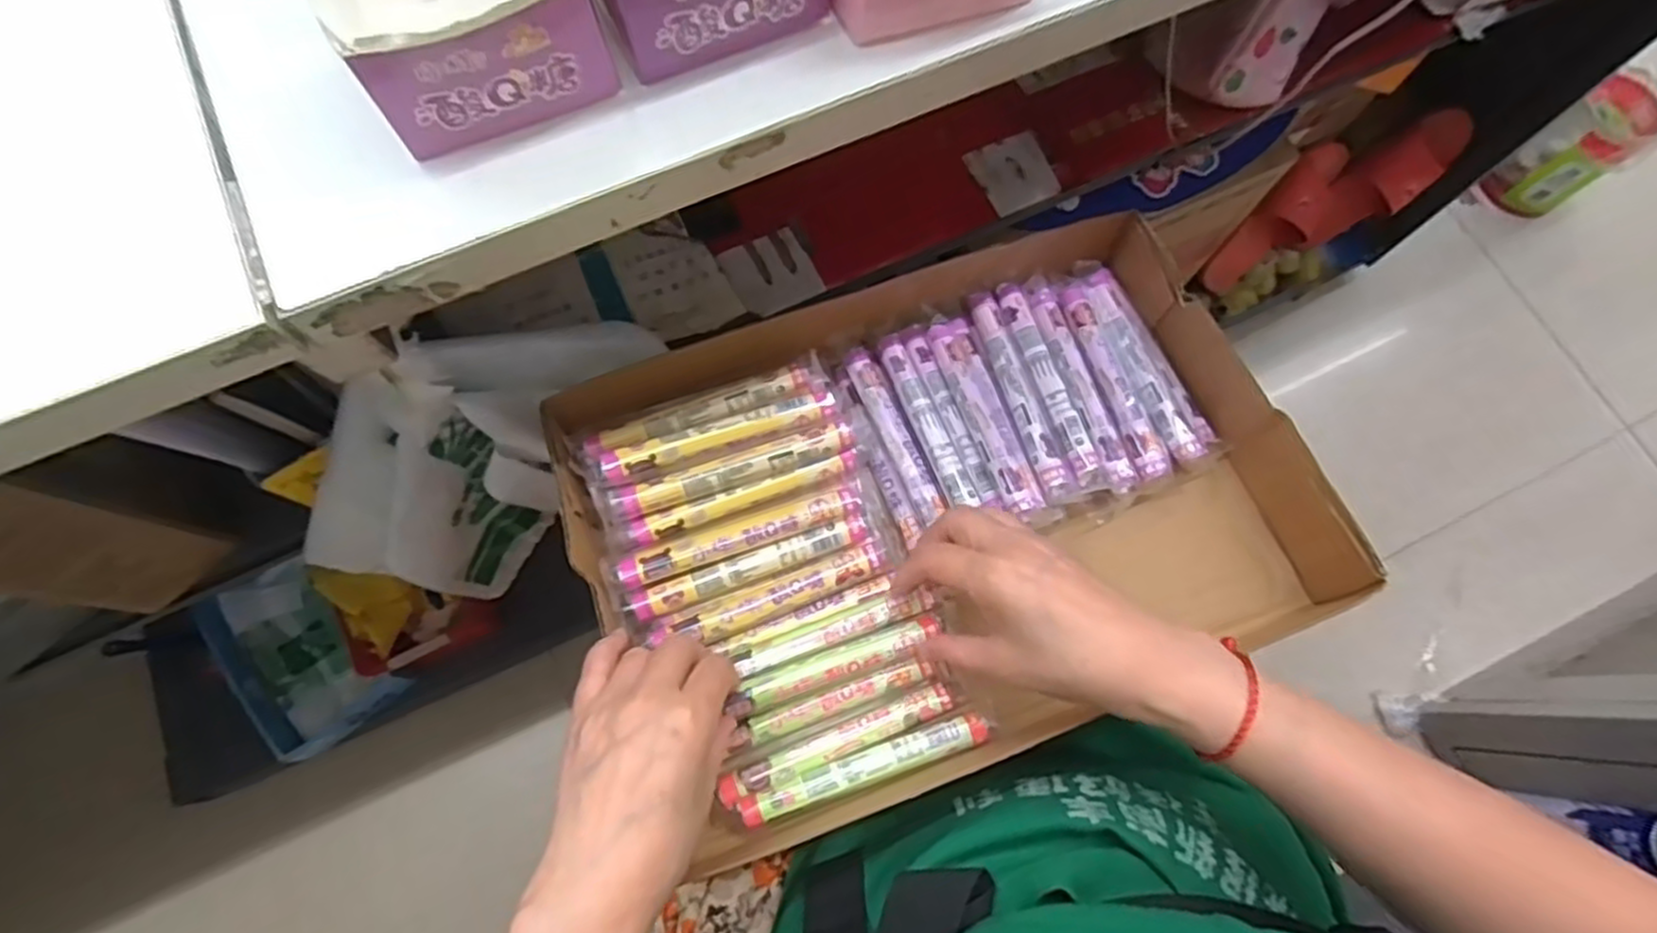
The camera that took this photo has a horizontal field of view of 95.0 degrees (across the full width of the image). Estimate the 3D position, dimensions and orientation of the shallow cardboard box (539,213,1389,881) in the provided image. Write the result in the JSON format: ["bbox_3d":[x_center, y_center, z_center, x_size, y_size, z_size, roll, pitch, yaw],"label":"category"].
[{"bbox_3d":[0.066,0.023,0.467,0.405,0.062,0.290,-20,75,-7],"label":"shallow cardboard box"}]

